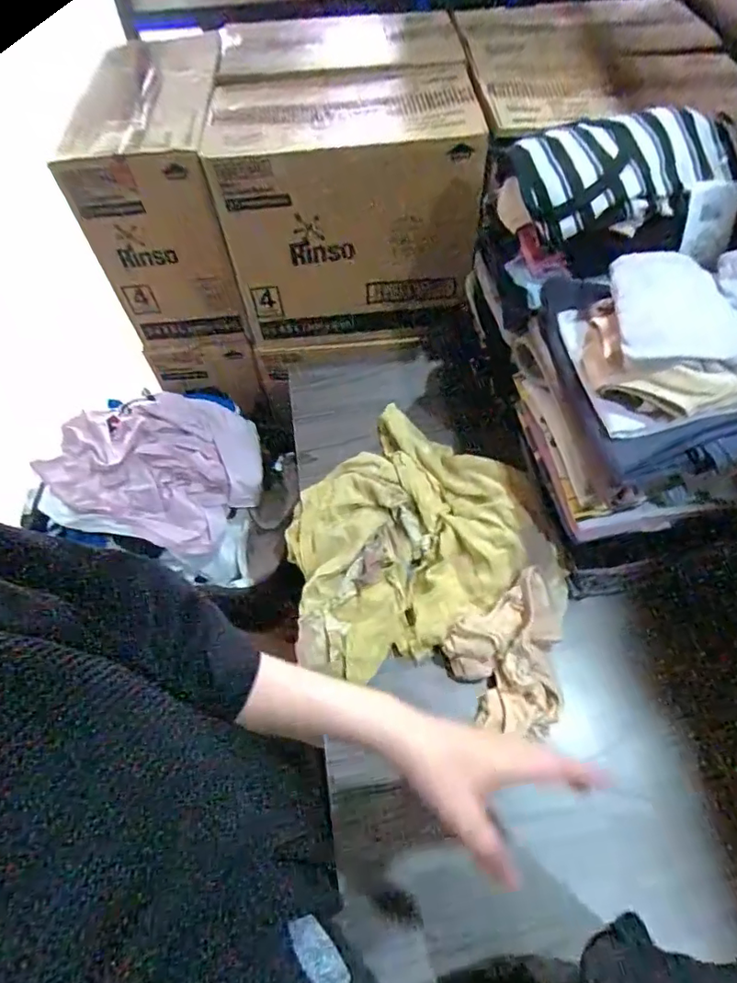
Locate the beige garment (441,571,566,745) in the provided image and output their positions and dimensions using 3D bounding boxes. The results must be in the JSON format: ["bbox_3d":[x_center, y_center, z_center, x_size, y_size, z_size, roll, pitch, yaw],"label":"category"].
[{"bbox_3d":[0.163,0.186,0.596,0.127,0.066,0.140,-22,59,-11],"label":"beige garment"}]

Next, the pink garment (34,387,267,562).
[{"bbox_3d":[-0.391,-0.054,1.029,0.338,0.196,0.300,17,60,13],"label":"pink garment"}]

